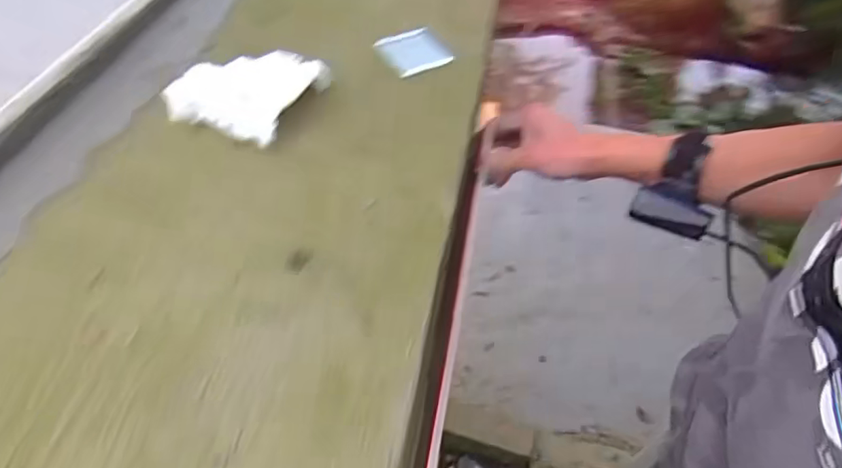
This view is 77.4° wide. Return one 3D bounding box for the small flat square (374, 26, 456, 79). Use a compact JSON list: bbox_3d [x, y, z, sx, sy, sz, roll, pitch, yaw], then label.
[{"bbox_3d":[-0.003,-0.143,0.410,0.054,0.008,0.045,-27,56,-24],"label":"small flat square"}]

